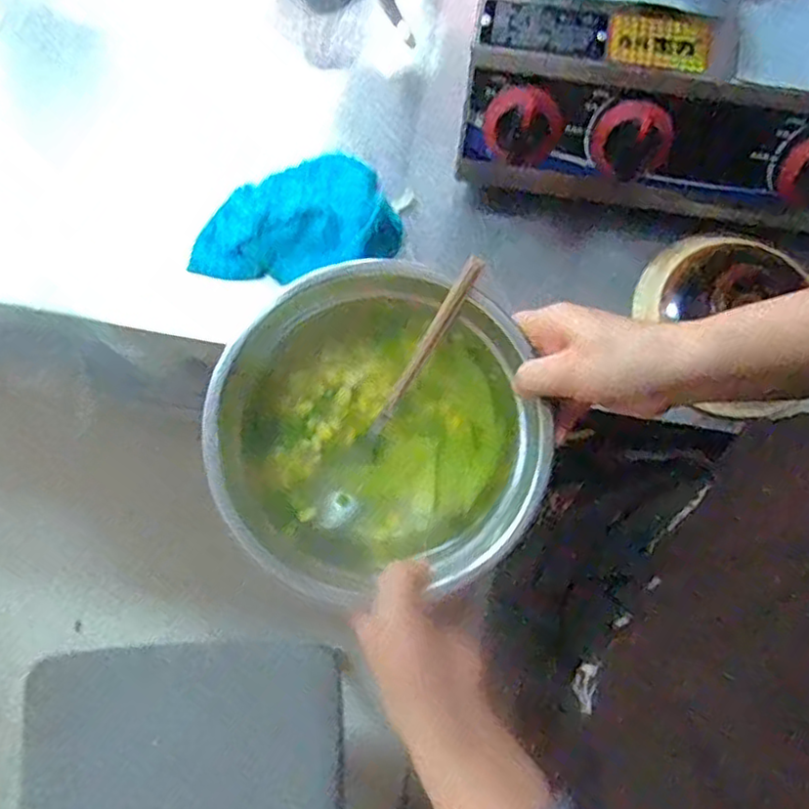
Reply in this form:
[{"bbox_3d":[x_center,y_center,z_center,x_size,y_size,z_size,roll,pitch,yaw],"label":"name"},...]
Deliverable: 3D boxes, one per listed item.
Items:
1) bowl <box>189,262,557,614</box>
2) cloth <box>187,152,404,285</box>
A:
[{"bbox_3d":[-0.020,0.019,0.443,0.206,0.069,0.196,0,77,0],"label":"bowl"},{"bbox_3d":[-0.096,-0.155,0.565,0.170,0.030,0.093,-12,77,-3],"label":"cloth"}]

